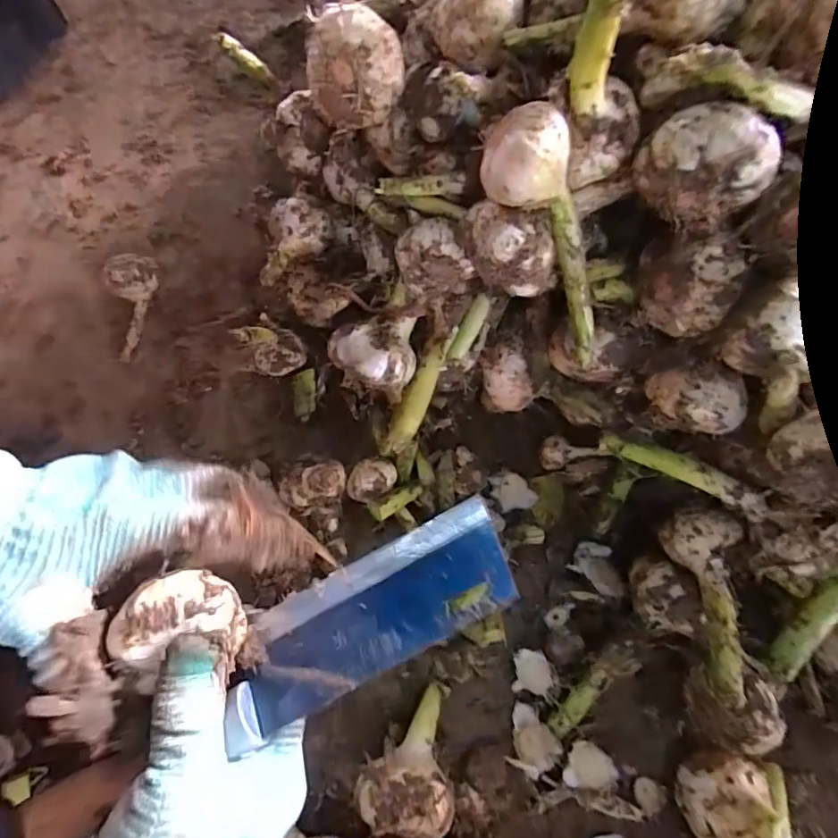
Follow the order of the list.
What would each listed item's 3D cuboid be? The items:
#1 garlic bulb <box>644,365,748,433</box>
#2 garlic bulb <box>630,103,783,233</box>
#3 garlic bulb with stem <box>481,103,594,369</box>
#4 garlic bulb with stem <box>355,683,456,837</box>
[{"bbox_3d":[0.159,-0.010,0.286,0.046,0.035,0.031,9,73,1],"label":"garlic bulb"},{"bbox_3d":[0.131,-0.117,0.229,0.037,0.037,0.044,-24,75,-8],"label":"garlic bulb"},{"bbox_3d":[0.072,-0.088,0.258,0.039,0.134,0.033,-42,35,-11],"label":"garlic bulb with stem"},{"bbox_3d":[-0.008,0.218,0.312,0.054,0.058,0.066,-8,73,-2],"label":"garlic bulb with stem"}]

